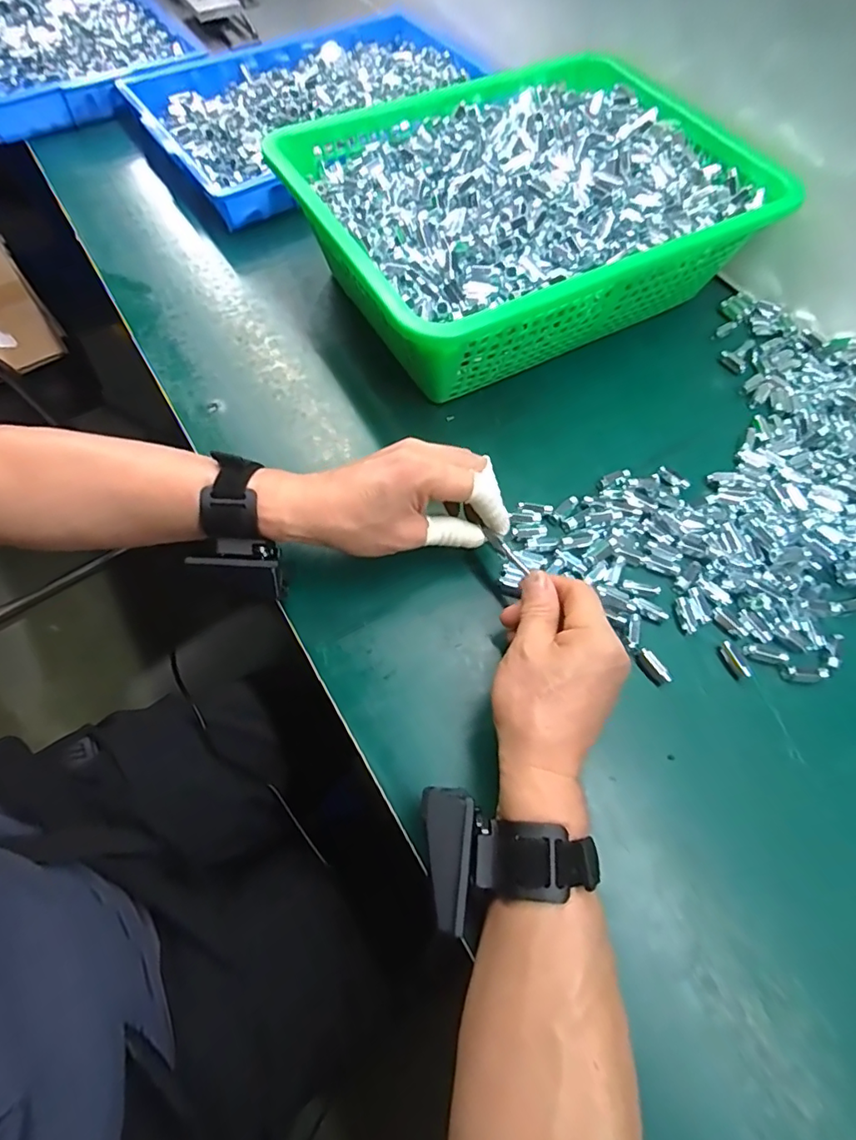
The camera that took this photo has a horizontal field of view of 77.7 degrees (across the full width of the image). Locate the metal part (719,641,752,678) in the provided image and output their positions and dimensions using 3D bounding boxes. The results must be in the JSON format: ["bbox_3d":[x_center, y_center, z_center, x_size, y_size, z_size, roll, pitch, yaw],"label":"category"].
[{"bbox_3d":[0.218,0.063,0.376,0.011,0.009,0.027,-15,67,-7],"label":"metal part"}]

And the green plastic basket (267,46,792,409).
[{"bbox_3d":[0.094,-0.335,0.509,0.375,0.113,0.297,-26,67,-14],"label":"green plastic basket"}]

